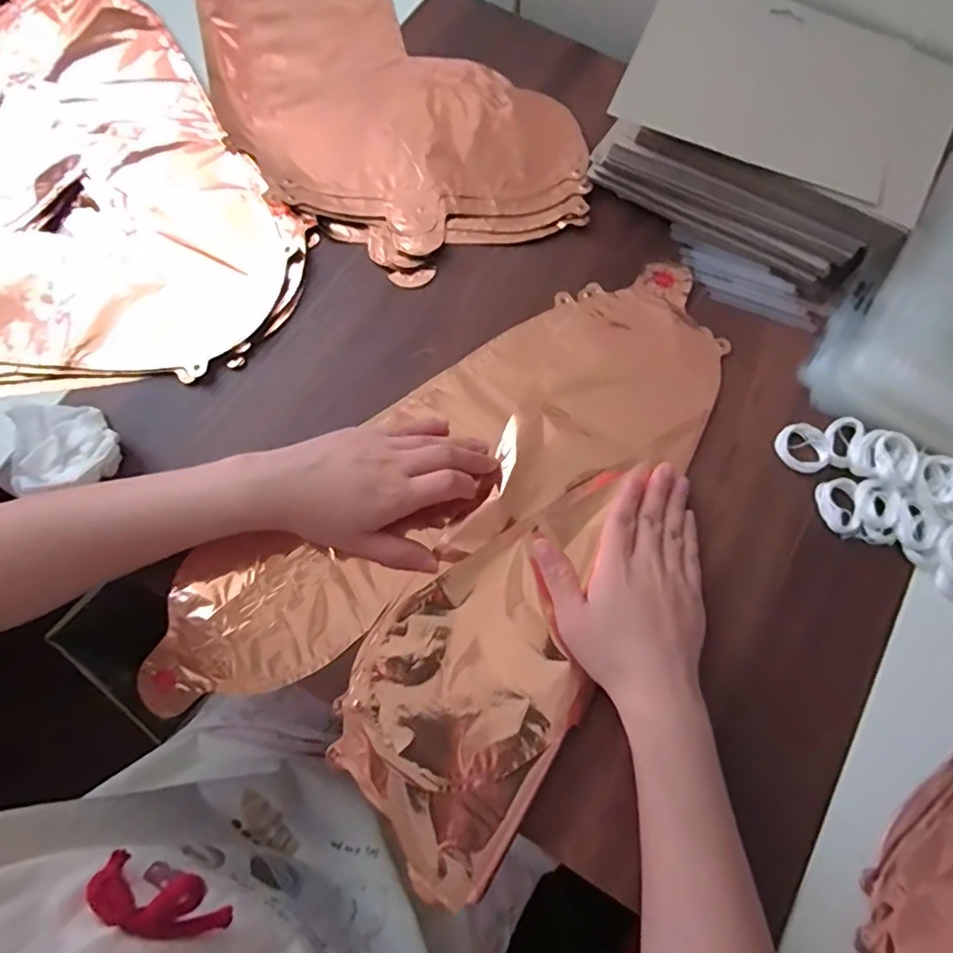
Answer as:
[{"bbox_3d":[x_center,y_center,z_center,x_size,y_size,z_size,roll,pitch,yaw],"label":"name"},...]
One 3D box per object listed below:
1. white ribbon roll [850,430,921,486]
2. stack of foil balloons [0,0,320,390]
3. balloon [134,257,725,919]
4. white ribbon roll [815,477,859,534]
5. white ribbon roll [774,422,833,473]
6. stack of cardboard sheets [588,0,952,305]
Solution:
[{"bbox_3d":[0.278,-0.013,0.385,0.037,0.013,0.034,1,72,-2],"label":"white ribbon roll"},{"bbox_3d":[-0.353,-0.250,0.450,0.416,0.021,0.392,-5,72,-4],"label":"stack of foil balloons"},{"bbox_3d":[0.005,0.014,0.384,0.242,0.024,0.417,33,74,8],"label":"balloon"},{"bbox_3d":[0.242,0.019,0.380,0.025,0.007,0.038,8,72,1],"label":"white ribbon roll"},{"bbox_3d":[0.227,-0.020,0.391,0.032,0.009,0.035,1,72,-2],"label":"white ribbon roll"},{"bbox_3d":[0.228,-0.267,0.440,0.230,0.074,0.183,33,74,9],"label":"stack of cardboard sheets"}]

